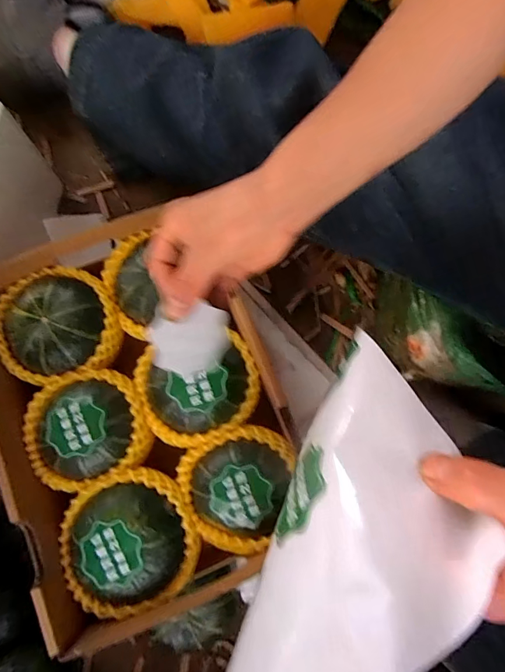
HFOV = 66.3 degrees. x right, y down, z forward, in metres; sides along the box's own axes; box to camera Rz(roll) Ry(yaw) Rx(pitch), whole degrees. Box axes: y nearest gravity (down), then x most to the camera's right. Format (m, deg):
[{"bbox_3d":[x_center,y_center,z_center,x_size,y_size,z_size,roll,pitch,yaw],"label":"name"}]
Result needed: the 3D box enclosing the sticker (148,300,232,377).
[{"bbox_3d":[-0.046,0.003,0.292,0.059,0.006,0.052,-6,102,-22],"label":"sticker"}]

